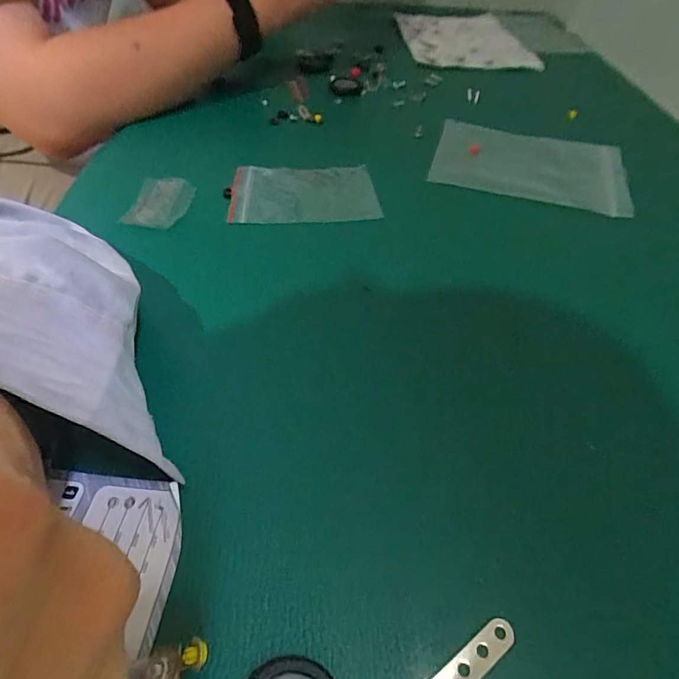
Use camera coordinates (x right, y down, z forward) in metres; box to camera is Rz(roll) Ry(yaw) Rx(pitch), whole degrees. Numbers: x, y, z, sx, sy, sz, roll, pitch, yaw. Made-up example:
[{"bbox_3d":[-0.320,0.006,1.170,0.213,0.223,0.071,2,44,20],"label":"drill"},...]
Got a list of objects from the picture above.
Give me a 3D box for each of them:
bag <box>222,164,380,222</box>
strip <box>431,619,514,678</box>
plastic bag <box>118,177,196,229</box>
[{"bbox_3d":[-0.029,-0.119,0.361,0.112,0.008,0.070,-3,54,-7],"label":"bag"},{"bbox_3d":[0.046,0.121,0.165,0.048,0.004,0.011,-28,56,-25],"label":"strip"},{"bbox_3d":[-0.135,-0.104,0.342,0.042,0.005,0.060,2,49,-2],"label":"plastic bag"}]

